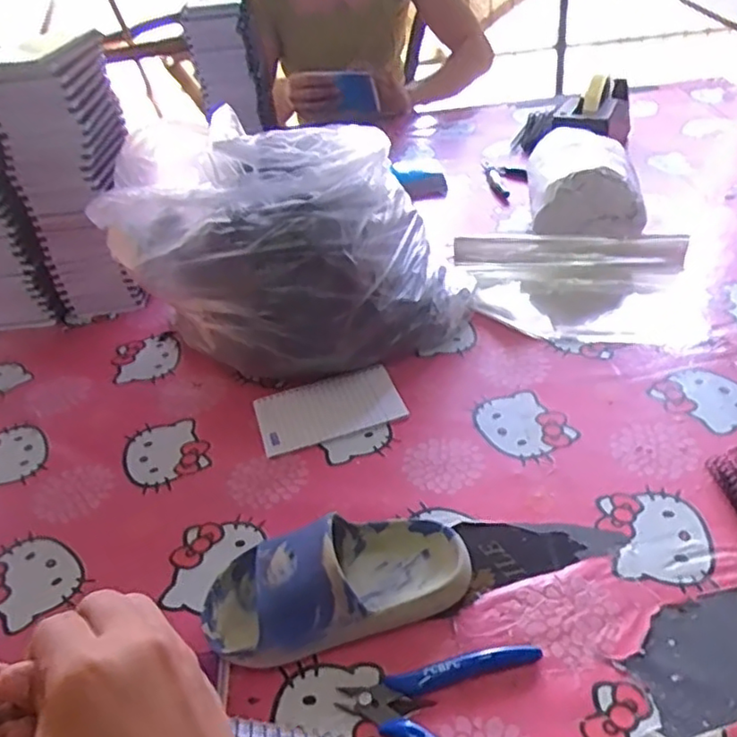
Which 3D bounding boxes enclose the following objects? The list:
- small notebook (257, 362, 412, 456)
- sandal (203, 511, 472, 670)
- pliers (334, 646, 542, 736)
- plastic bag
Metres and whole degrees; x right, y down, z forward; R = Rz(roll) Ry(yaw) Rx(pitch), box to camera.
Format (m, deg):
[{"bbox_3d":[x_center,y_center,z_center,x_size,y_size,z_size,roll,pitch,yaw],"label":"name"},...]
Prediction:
[{"bbox_3d":[-0.037,0.037,0.604,0.131,0.008,0.082,-14,38,-8],"label":"small notebook"},{"bbox_3d":[-0.023,0.136,0.435,0.178,0.057,0.082,-15,39,-10],"label":"sandal"},{"bbox_3d":[0.041,0.197,0.378,0.114,0.013,0.085,4,39,14],"label":"pliers"},{"bbox_3d":[-0.095,-0.120,0.645,0.339,0.213,0.198,14,43,25],"label":"plastic bag"}]

